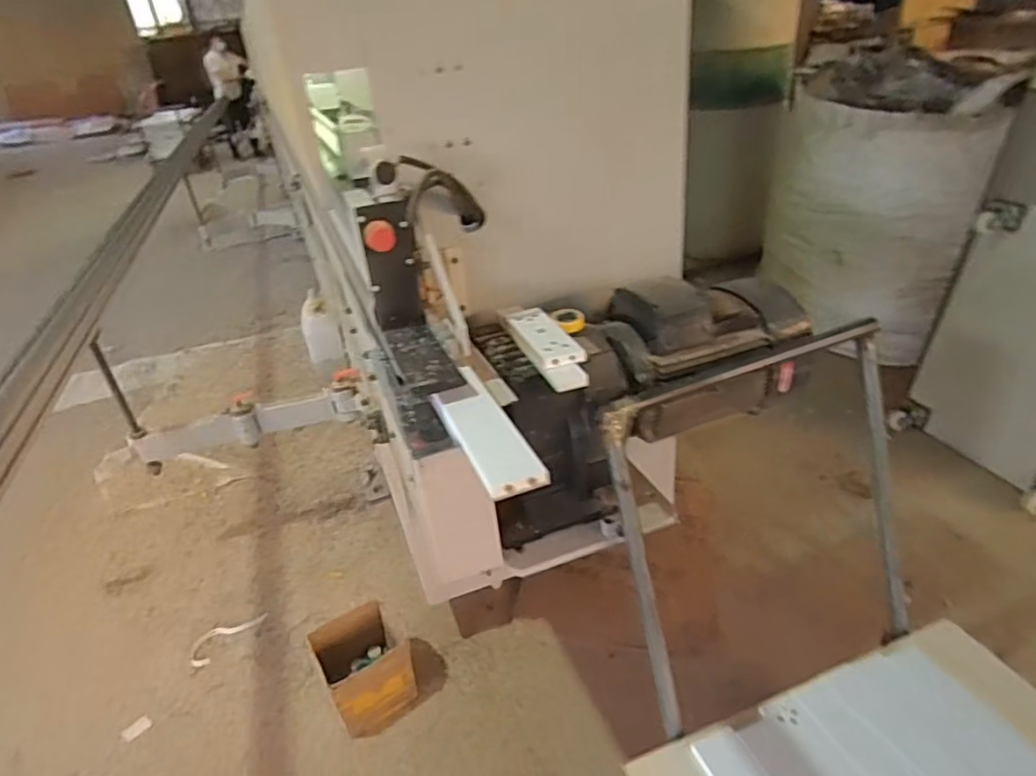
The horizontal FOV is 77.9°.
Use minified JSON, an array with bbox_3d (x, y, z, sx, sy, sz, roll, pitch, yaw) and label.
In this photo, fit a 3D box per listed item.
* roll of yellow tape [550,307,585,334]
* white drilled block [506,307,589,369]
[{"bbox_3d":[0.089,-0.119,1.127,0.057,0.025,0.057,-2,33,3],"label":"roll of yellow tape"},{"bbox_3d":[0.044,-0.087,1.072,0.072,0.020,0.200,-15,34,-16],"label":"white drilled block"}]

